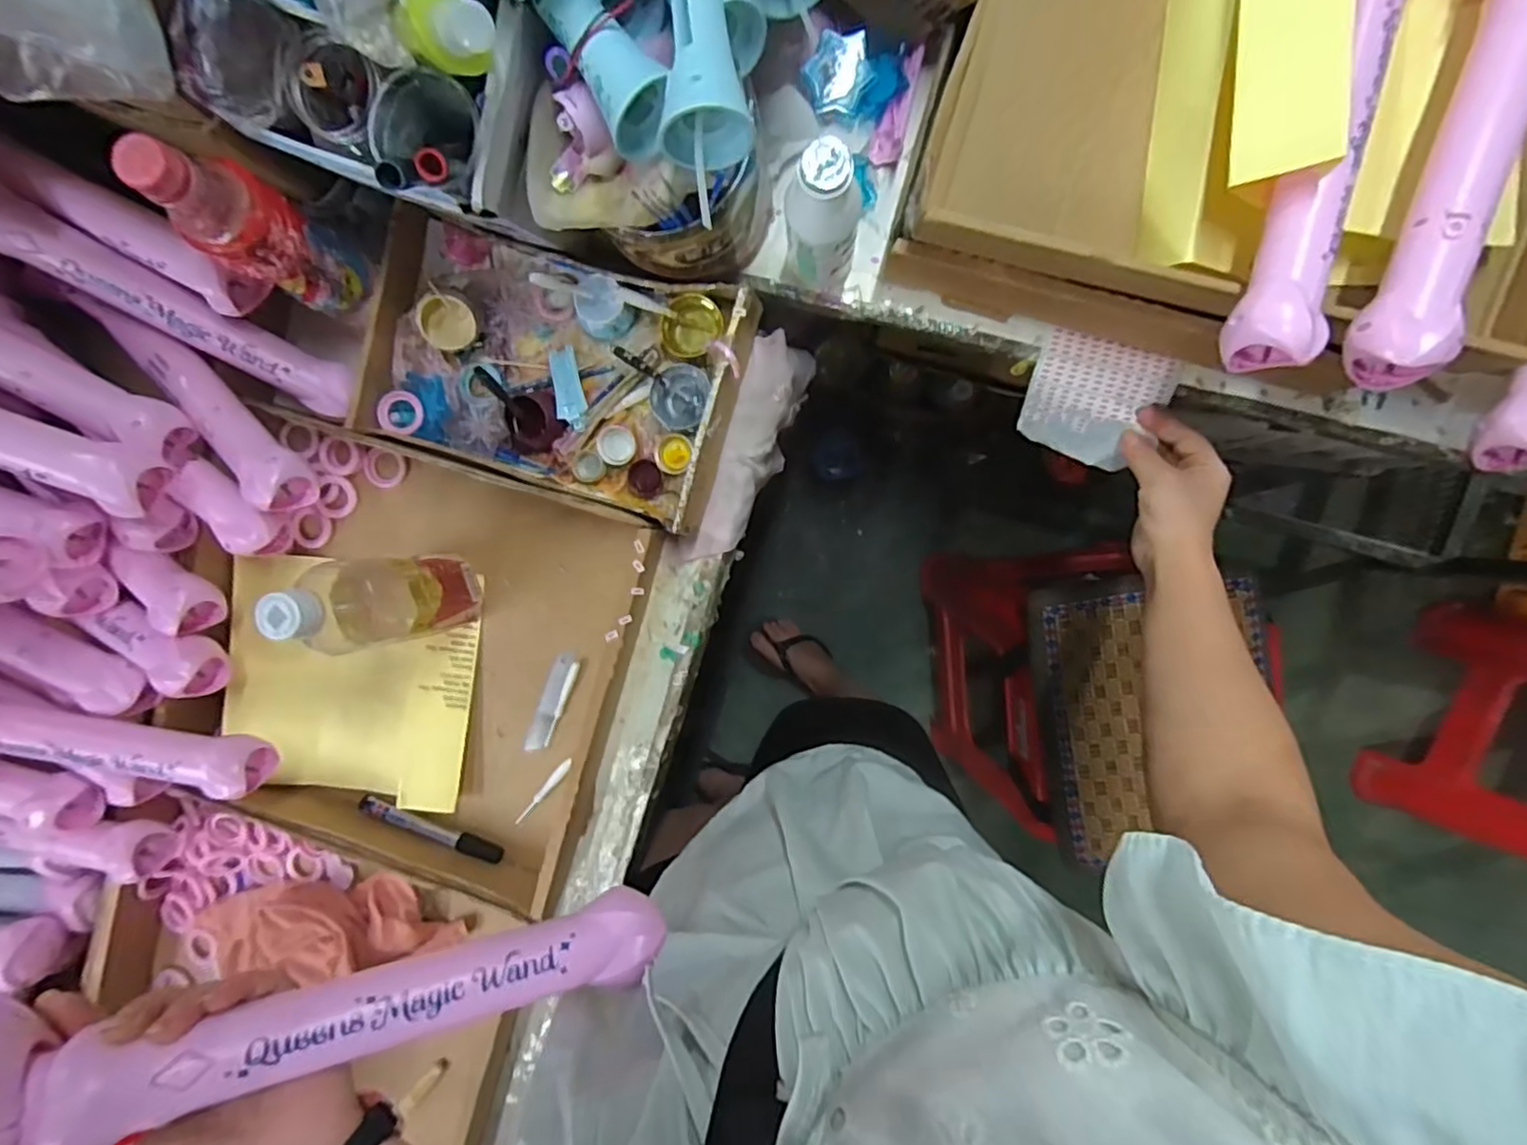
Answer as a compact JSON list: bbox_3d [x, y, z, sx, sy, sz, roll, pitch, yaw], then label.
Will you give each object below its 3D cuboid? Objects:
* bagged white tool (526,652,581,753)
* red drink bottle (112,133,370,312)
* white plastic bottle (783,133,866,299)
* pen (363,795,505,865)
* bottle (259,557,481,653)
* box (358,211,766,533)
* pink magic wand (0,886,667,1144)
[{"bbox_3d":[-0.186,0.117,0.582,0.024,0.004,0.090,21,97,4],"label":"bagged white tool"},{"bbox_3d":[-0.334,-0.222,0.434,0.047,0.158,0.064,30,97,2],"label":"red drink bottle"},{"bbox_3d":[0.042,-0.247,0.453,0.049,0.139,0.061,25,97,3],"label":"white plastic bottle"},{"bbox_3d":[-0.301,0.232,0.594,0.133,0.019,0.021,24,97,3],"label":"pen"},{"bbox_3d":[-0.289,0.022,0.486,0.067,0.177,0.063,-10,94,7],"label":"bottle"},{"bbox_3d":[-0.172,-0.162,0.536,0.296,0.048,0.188,16,96,4],"label":"box"},{"bbox_3d":[-0.223,0.214,0.304,0.354,0.051,0.085,-2,96,-28],"label":"pink magic wand"}]

